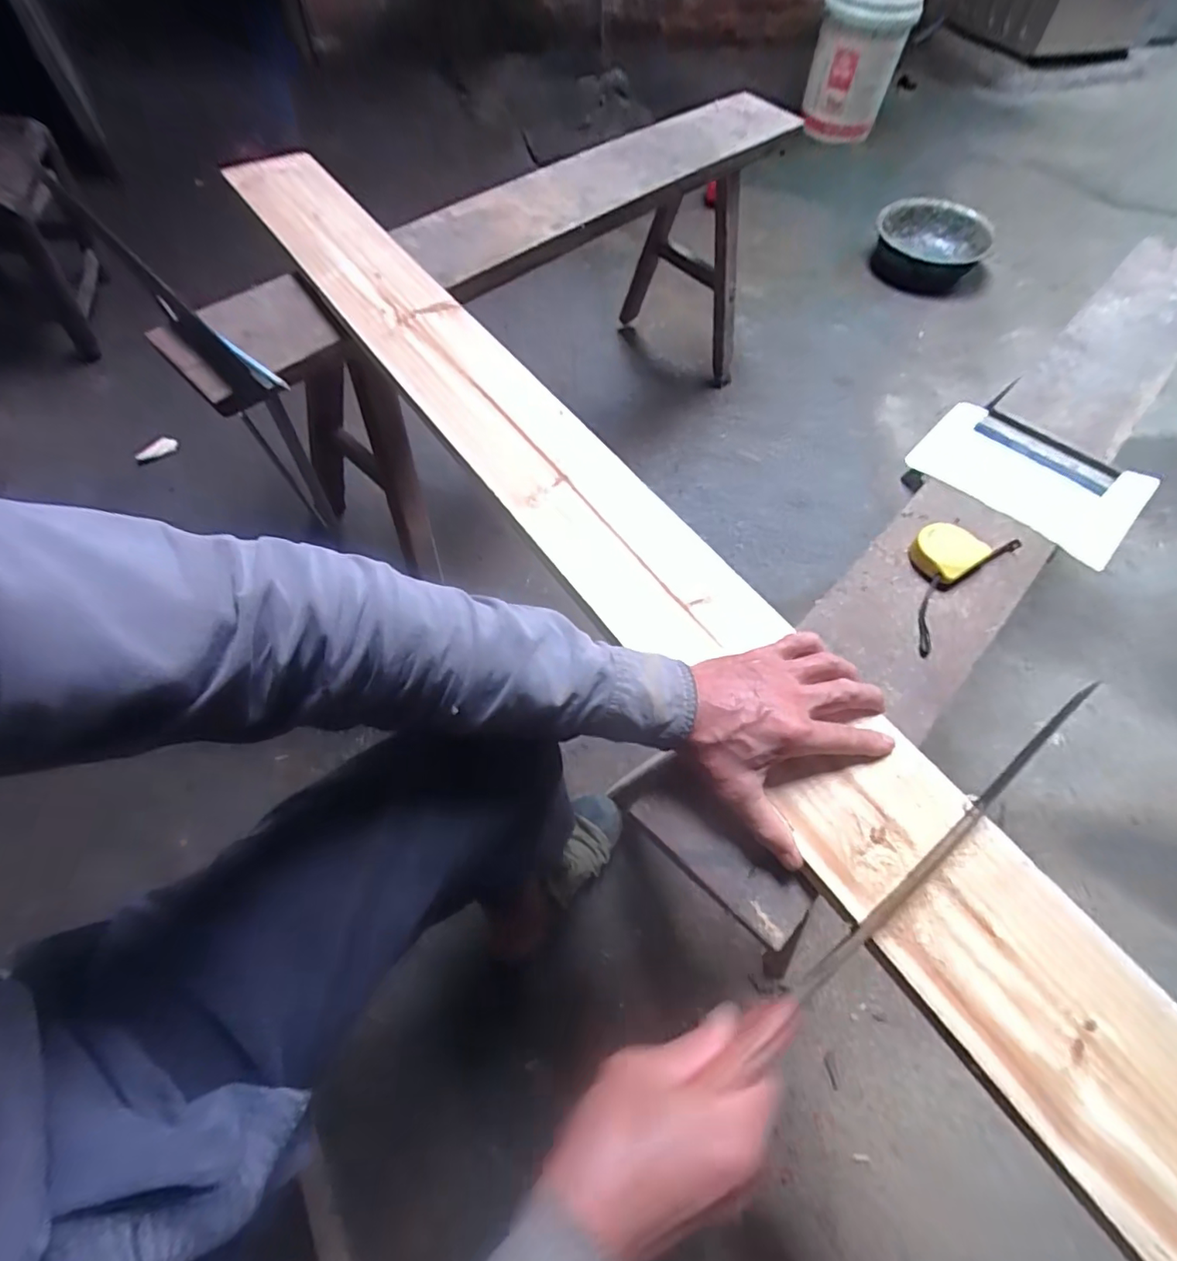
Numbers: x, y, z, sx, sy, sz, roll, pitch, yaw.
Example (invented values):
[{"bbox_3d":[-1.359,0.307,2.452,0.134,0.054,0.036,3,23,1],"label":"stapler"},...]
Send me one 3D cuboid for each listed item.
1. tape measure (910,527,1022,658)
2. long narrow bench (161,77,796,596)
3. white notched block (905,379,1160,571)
[{"bbox_3d":[0.326,-0.055,0.530,0.169,0.021,0.071,-38,67,-21],"label":"tape measure"},{"bbox_3d":[-0.027,-0.570,1.055,0.315,0.456,1.227,31,63,16],"label":"long narrow bench"},{"bbox_3d":[0.472,-0.168,0.618,0.158,0.022,0.212,-38,63,-21],"label":"white notched block"}]

